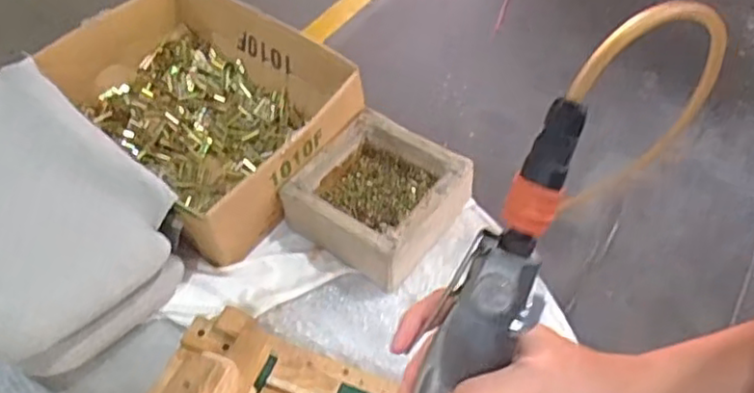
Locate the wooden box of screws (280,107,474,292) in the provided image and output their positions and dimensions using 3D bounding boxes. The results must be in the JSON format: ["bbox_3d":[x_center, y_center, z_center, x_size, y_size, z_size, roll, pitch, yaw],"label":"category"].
[{"bbox_3d":[0.004,0.001,0.797,0.176,0.068,0.172,28,58,23],"label":"wooden box of screws"}]

